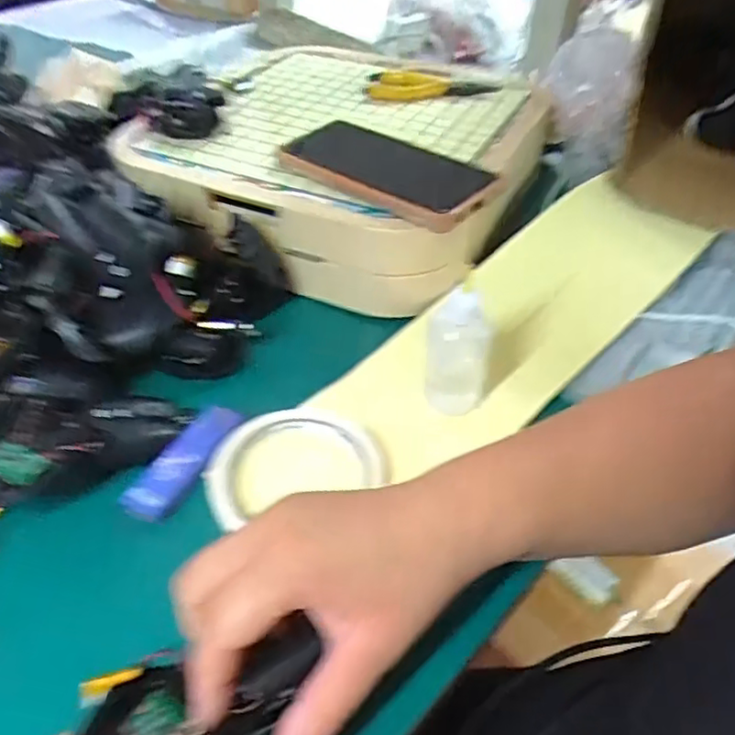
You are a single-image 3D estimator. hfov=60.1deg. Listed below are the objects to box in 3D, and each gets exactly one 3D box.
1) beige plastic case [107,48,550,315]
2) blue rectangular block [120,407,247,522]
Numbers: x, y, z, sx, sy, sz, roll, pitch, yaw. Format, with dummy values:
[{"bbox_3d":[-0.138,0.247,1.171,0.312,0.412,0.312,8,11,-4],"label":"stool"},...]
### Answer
[{"bbox_3d":[-0.019,-0.190,0.574,0.307,0.083,0.304,19,47,17],"label":"beige plastic case"},{"bbox_3d":[-0.106,0.052,0.365,0.027,0.008,0.080,22,48,19],"label":"blue rectangular block"}]

